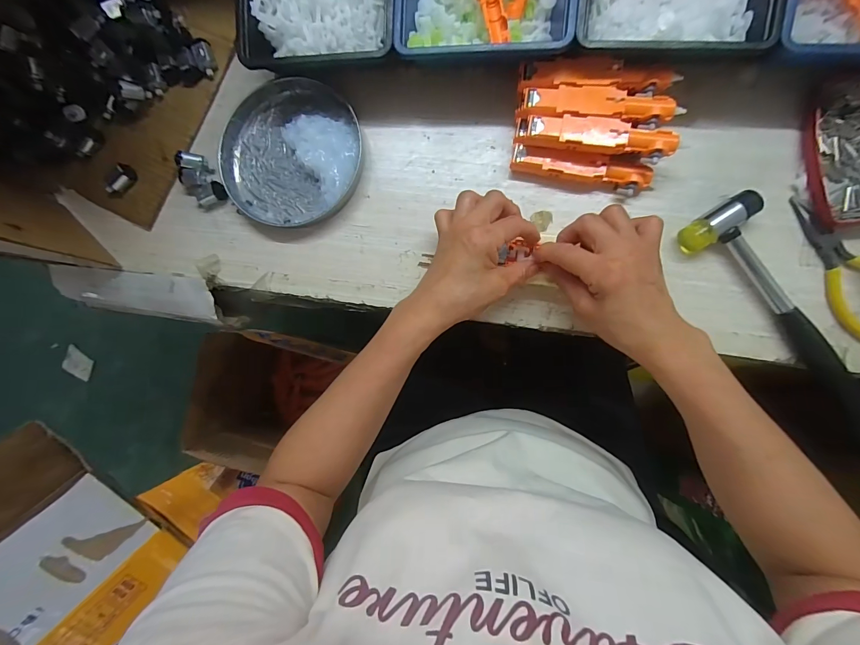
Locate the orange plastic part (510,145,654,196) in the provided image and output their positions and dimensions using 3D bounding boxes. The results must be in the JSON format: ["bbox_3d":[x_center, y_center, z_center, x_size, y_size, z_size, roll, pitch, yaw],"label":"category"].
[{"bbox_3d":[0.134,-0.139,0.331,0.120,0.024,0.028,13,91,8],"label":"orange plastic part"}]

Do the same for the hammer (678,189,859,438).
[{"bbox_3d":[0.309,-0.001,0.305,0.062,0.024,0.234,-38,85,6],"label":"hammer"}]

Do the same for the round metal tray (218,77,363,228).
[{"bbox_3d":[-0.141,-0.172,0.368,0.142,0.018,0.146,0,89,8],"label":"round metal tray"}]

